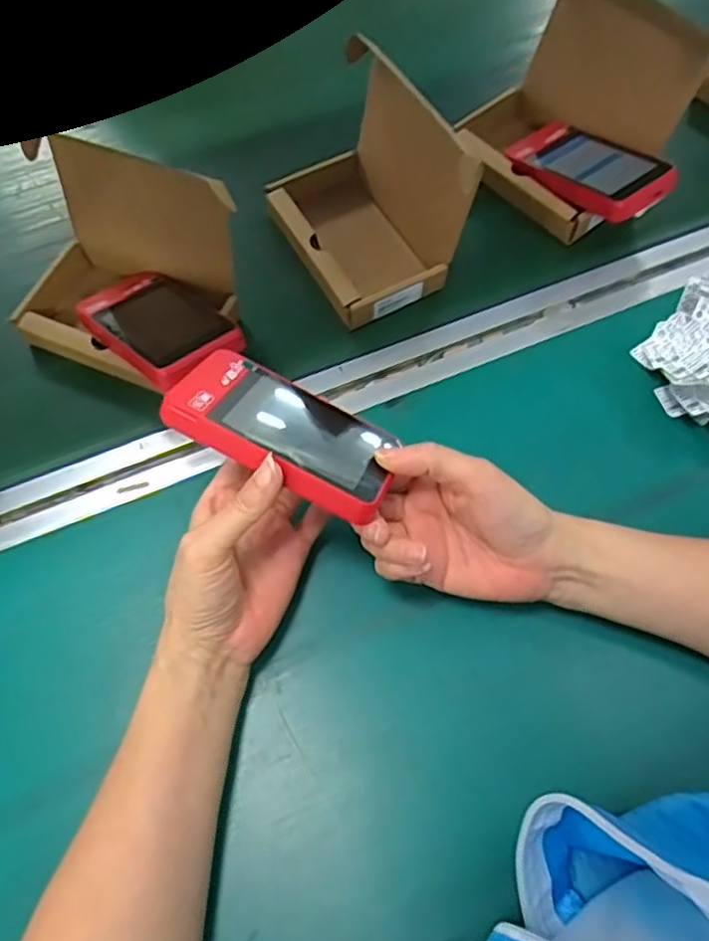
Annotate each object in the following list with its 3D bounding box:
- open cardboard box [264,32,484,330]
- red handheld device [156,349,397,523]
[{"bbox_3d":[0.003,-0.194,0.485,0.092,0.122,0.143,-24,67,-7],"label":"open cardboard box"},{"bbox_3d":[-0.036,-0.019,0.364,0.117,0.018,0.068,31,43,3],"label":"red handheld device"}]

